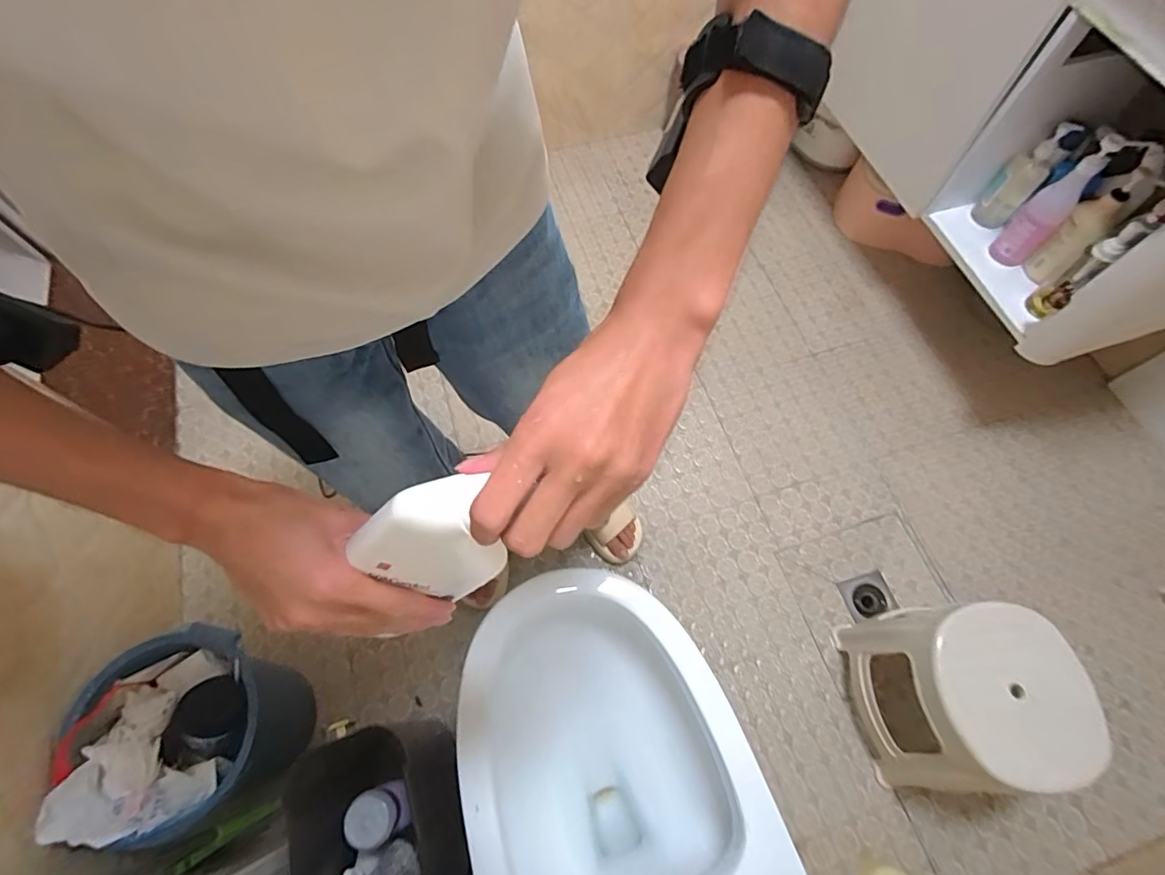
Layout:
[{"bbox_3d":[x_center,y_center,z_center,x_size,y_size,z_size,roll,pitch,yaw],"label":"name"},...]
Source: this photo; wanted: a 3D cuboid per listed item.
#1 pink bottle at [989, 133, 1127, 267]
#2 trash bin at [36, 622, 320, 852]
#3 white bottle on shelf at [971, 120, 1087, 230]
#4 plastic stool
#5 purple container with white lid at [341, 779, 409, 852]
[{"bbox_3d":[0.889,-0.436,1.032,0.071,0.259,0.068,42,71,16],"label":"pink bottle"},{"bbox_3d":[-0.591,0.470,0.869,0.254,0.295,0.268,-23,68,-12],"label":"trash bin"},{"bbox_3d":[0.888,-0.522,1.100,0.078,0.200,0.066,42,71,16],"label":"white bottle on shelf"},{"bbox_3d":[0.631,0.438,0.925,0.237,0.307,0.270,-6,66,-3],"label":"plastic stool"},{"bbox_3d":[-0.279,0.514,0.741,0.071,0.057,0.066,1,65,-2],"label":"purple container with white lid"}]

